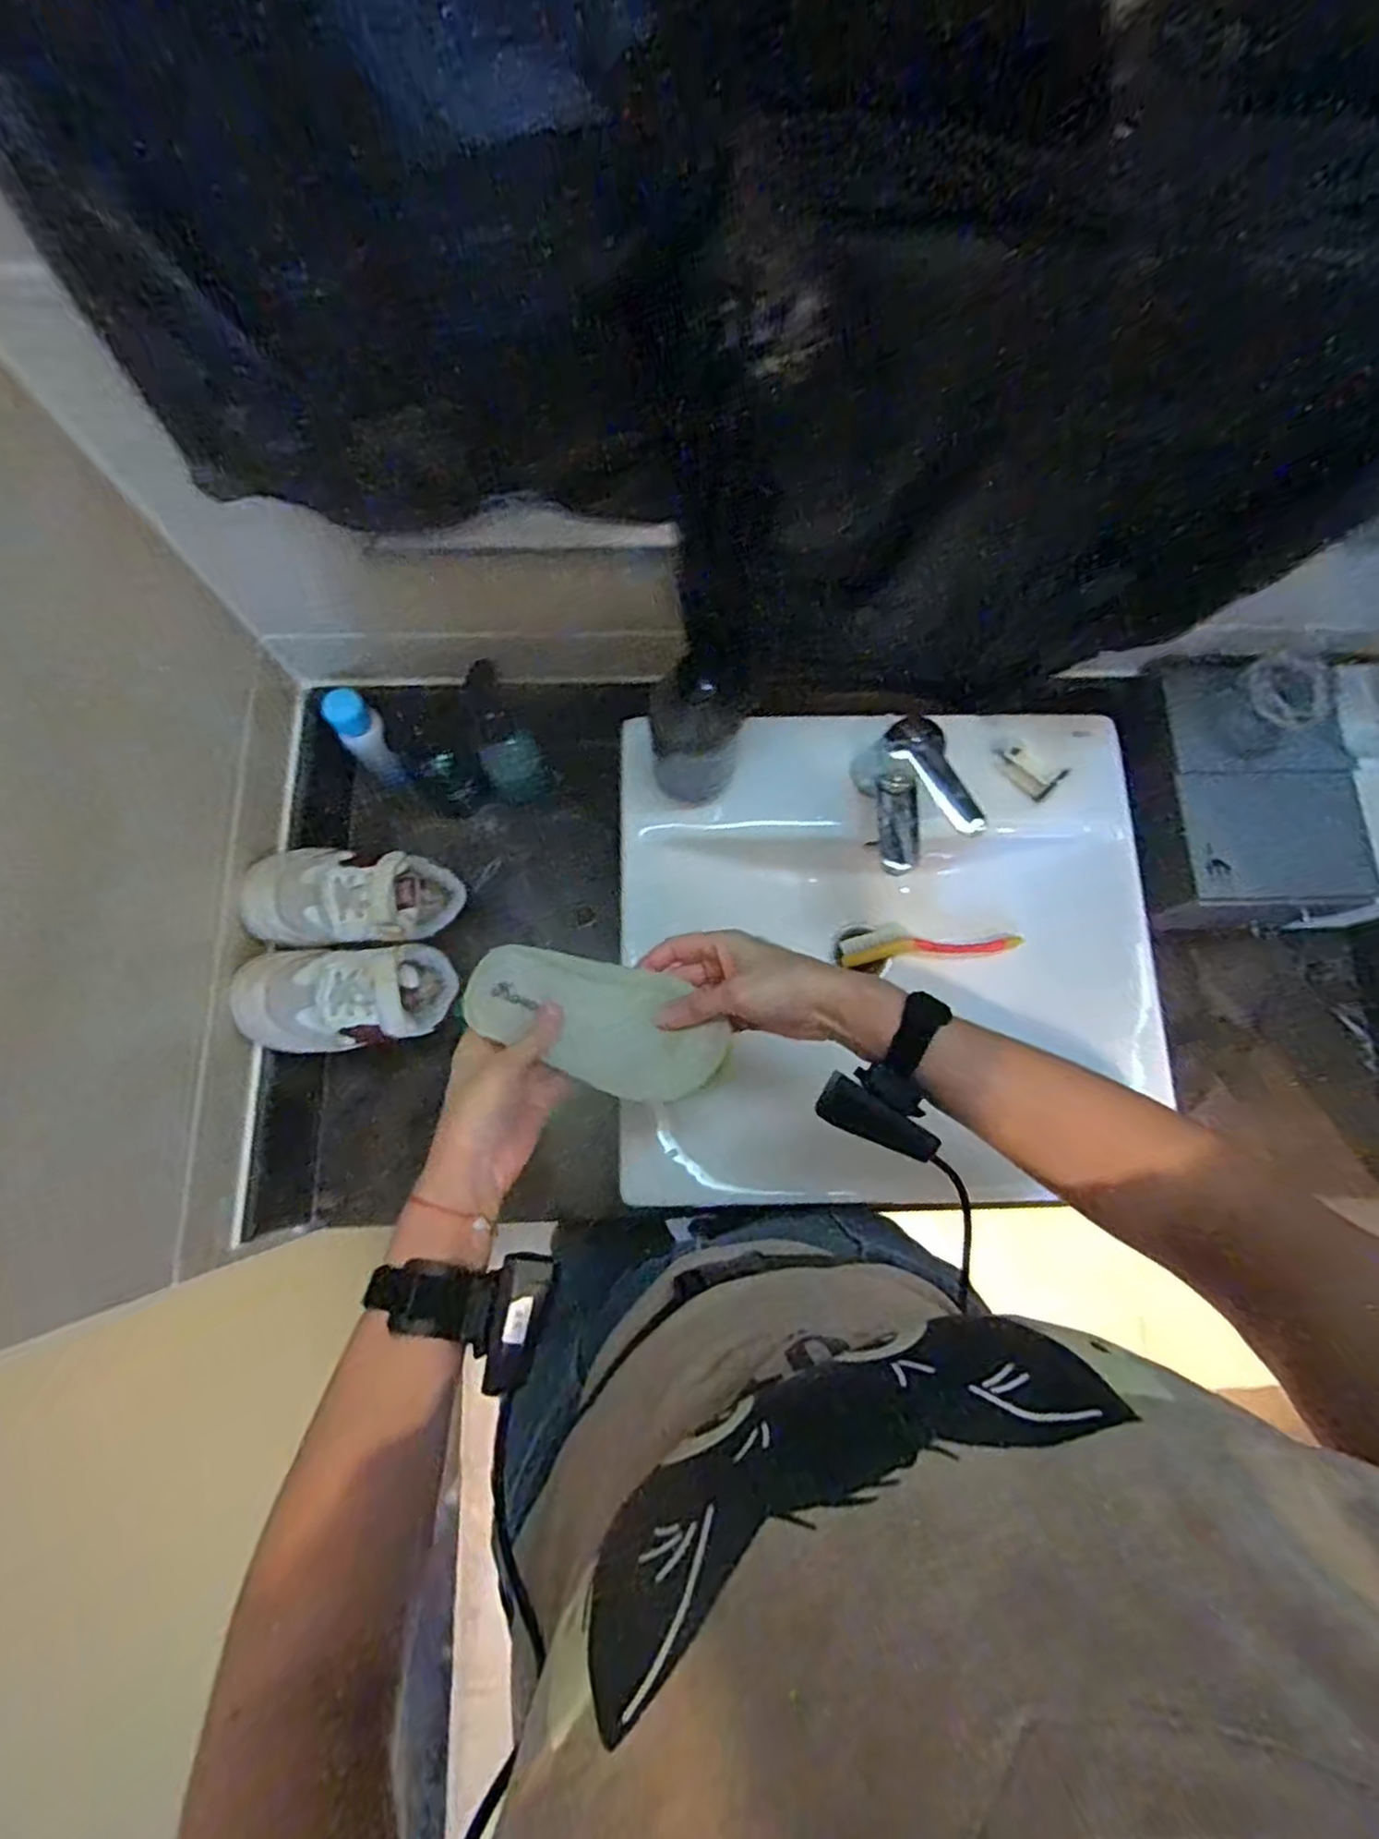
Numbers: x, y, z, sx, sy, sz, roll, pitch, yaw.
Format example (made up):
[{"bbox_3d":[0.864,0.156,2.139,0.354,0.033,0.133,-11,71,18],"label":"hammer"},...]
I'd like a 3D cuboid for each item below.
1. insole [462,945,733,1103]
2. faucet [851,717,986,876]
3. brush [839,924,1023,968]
[{"bbox_3d":[-0.062,0.065,0.490,0.172,0.010,0.080,21,77,3],"label":"insole"},{"bbox_3d":[0.171,-0.102,0.606,0.059,0.112,0.119,-18,78,-5],"label":"faucet"},{"bbox_3d":[0.227,0.024,0.705,0.160,0.015,0.034,-2,76,21],"label":"brush"}]

